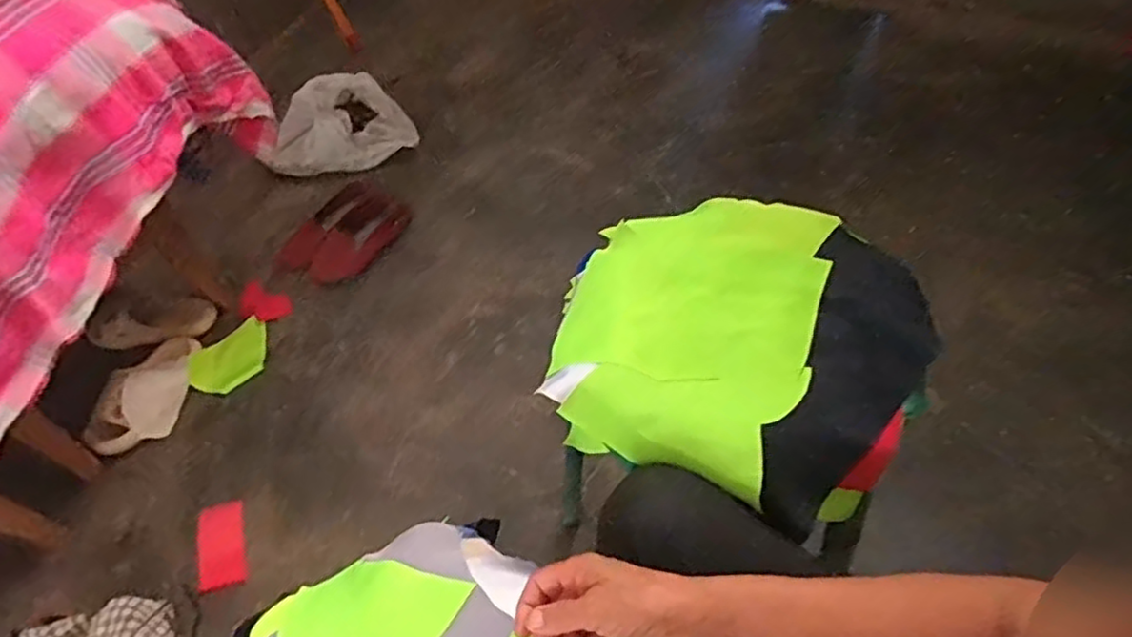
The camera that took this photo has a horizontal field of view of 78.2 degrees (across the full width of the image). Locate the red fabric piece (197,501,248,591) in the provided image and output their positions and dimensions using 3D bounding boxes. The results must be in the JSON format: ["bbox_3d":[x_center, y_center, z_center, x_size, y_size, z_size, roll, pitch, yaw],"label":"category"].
[{"bbox_3d":[-0.527,0.346,1.068,0.071,0.004,0.138,-19,52,-8],"label":"red fabric piece"}]

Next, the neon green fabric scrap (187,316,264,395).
[{"bbox_3d":[-0.609,0.070,1.283,0.104,0.027,0.162,30,63,25],"label":"neon green fabric scrap"}]

